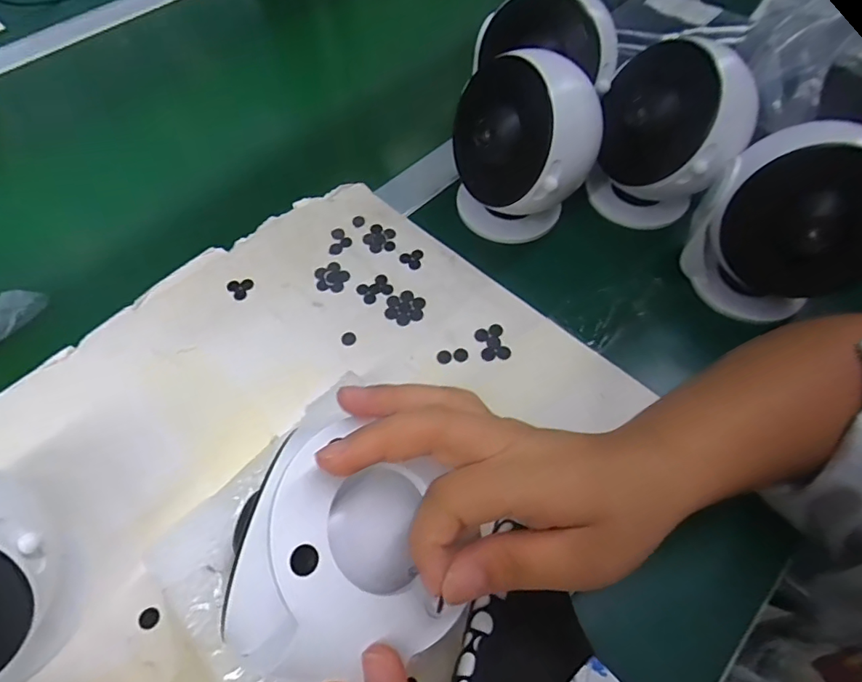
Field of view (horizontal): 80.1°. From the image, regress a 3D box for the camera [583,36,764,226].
[{"bbox_3d":[0.173,-0.146,0.389,0.104,0.122,0.080,22,61,12],"label":"camera"}]

